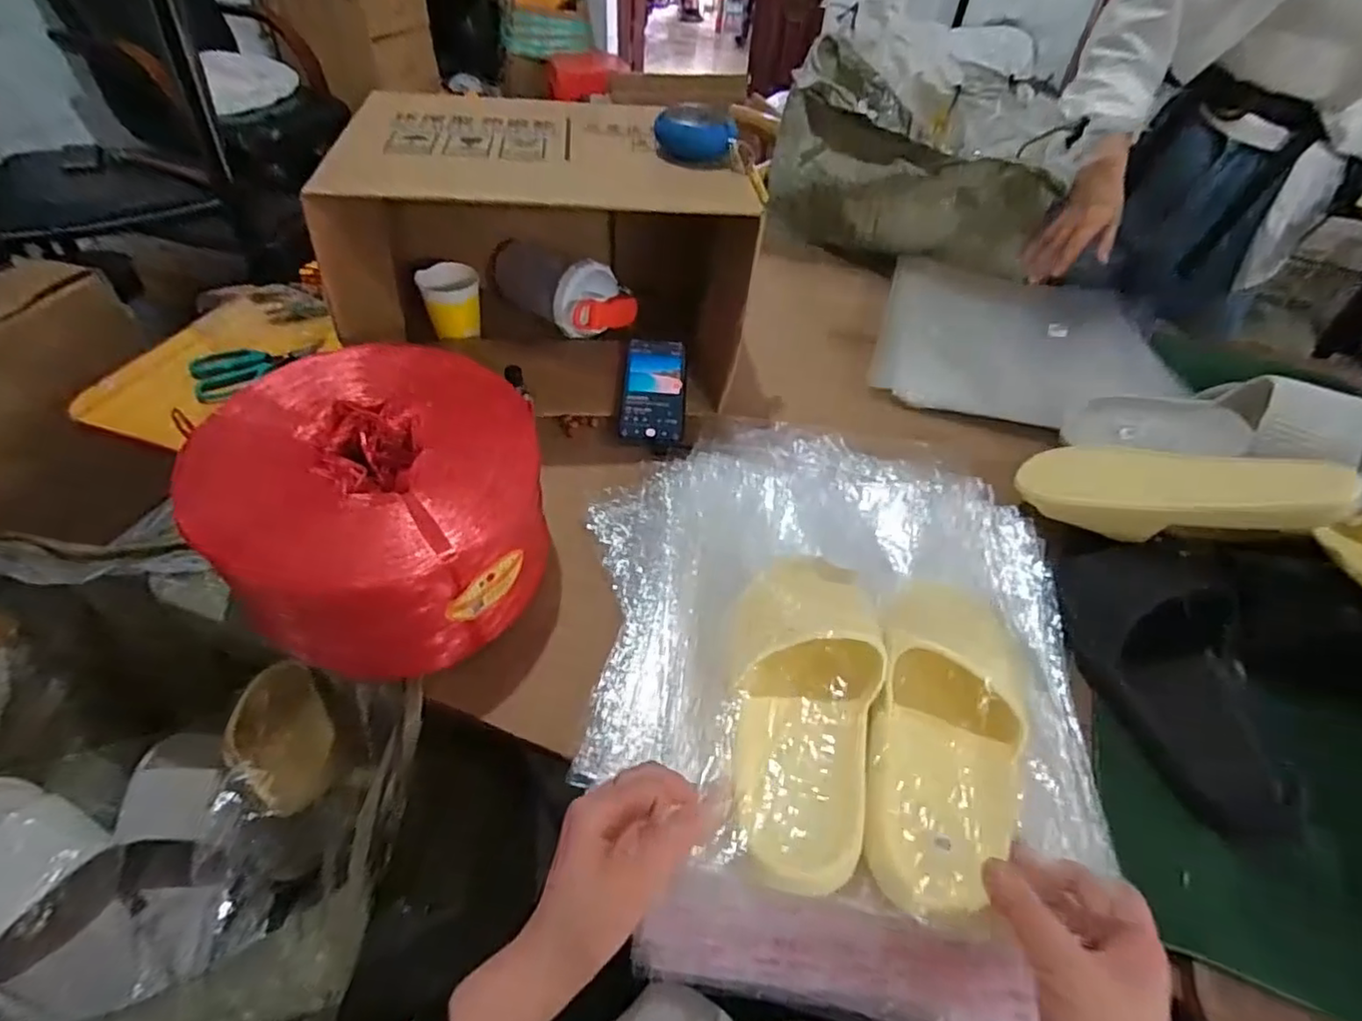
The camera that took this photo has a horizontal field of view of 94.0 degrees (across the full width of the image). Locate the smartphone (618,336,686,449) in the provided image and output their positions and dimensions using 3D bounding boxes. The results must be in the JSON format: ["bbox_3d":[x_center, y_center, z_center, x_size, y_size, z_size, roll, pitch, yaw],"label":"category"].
[{"bbox_3d":[-0.032,-0.142,0.751,0.072,0.005,0.163,8,57,-8],"label":"smartphone"}]

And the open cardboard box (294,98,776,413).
[{"bbox_3d":[-0.149,-0.293,0.731,0.395,0.250,0.281,-3,47,-7],"label":"open cardboard box"}]

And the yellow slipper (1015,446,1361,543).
[{"bbox_3d":[0.448,-0.018,0.588,0.090,0.059,0.248,-34,26,-30],"label":"yellow slipper"}]

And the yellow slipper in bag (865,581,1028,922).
[{"bbox_3d":[0.190,0.134,0.451,0.105,0.058,0.276,20,42,13],"label":"yellow slipper in bag"}]

